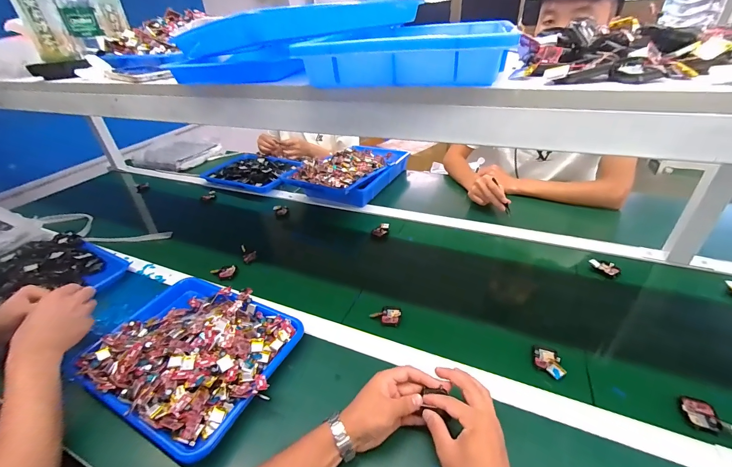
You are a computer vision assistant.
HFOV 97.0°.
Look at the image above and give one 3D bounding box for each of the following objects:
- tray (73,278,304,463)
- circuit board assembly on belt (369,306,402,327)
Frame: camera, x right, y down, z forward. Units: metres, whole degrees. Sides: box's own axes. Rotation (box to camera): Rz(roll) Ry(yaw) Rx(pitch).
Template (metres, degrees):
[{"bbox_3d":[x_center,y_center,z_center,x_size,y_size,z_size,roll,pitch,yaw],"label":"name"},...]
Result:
[{"bbox_3d":[-0.301,0.190,0.560,0.342,0.051,0.256,16,39,27],"label":"tray"},{"bbox_3d":[0.039,0.158,0.627,0.055,0.015,0.041,9,37,19],"label":"circuit board assembly on belt"}]

